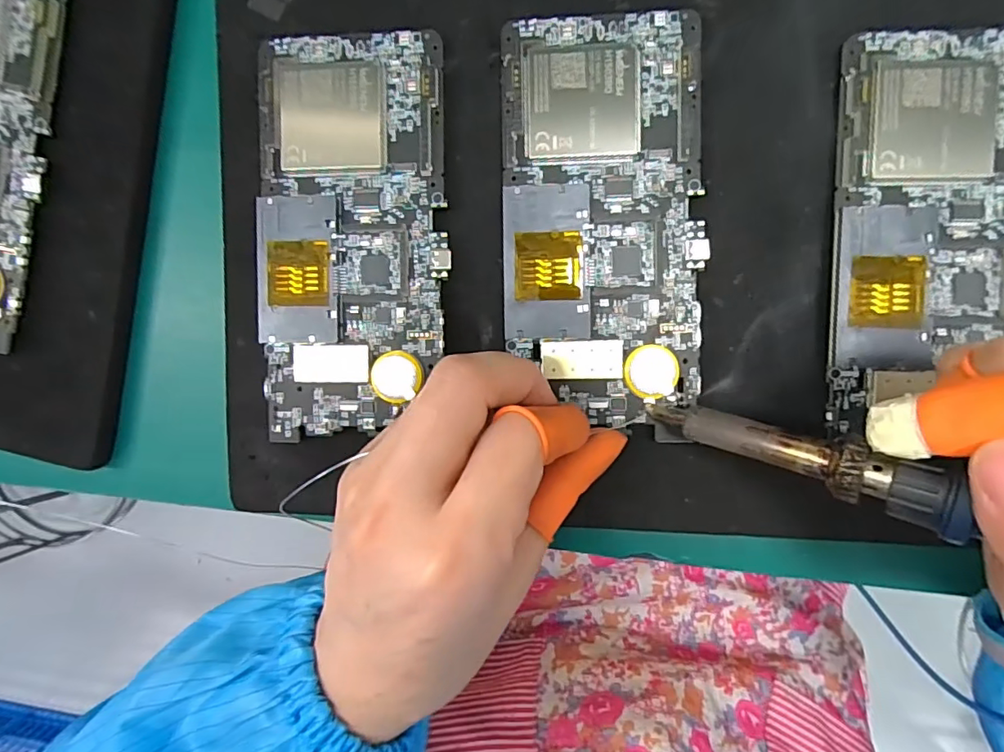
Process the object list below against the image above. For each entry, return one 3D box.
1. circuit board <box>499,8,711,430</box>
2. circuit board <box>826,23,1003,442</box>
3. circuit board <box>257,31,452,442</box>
[{"bbox_3d":[0.037,-0.057,0.194,0.072,0.005,0.146,-1,94,4],"label":"circuit board"},{"bbox_3d":[0.155,-0.052,0.187,0.074,0.010,0.136,-2,94,4],"label":"circuit board"},{"bbox_3d":[-0.058,-0.053,0.204,0.070,0.009,0.150,2,94,3],"label":"circuit board"}]

